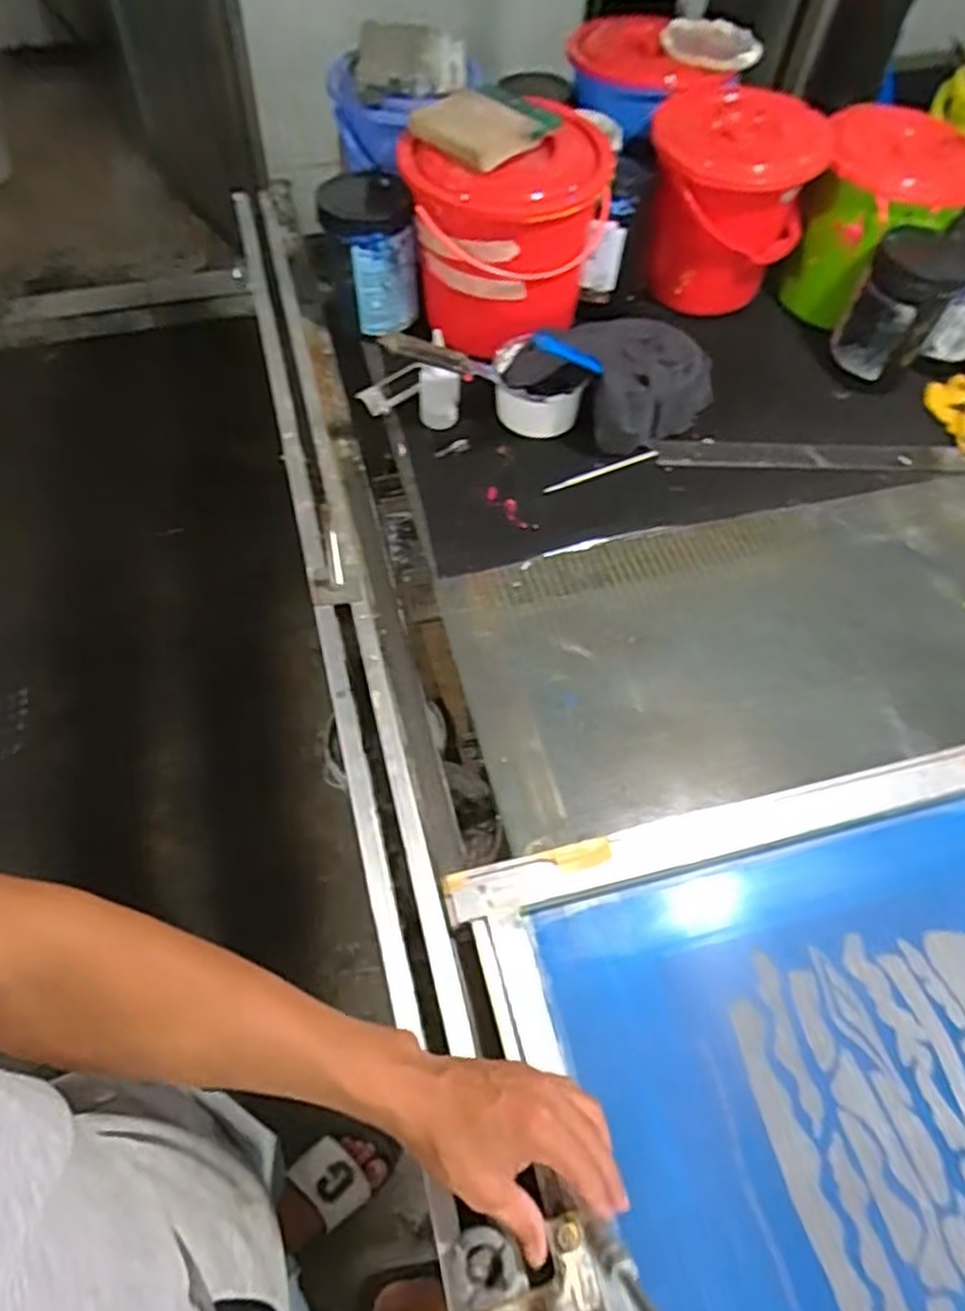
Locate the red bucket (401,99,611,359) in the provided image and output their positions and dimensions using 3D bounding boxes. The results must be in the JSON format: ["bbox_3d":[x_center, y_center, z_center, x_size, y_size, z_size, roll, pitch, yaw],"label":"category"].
[{"bbox_3d":[0.023,-0.483,0.877,0.222,0.205,0.183,10,56,2],"label":"red bucket"}]

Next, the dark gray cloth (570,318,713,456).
[{"bbox_3d":[0.173,-0.321,0.907,0.156,0.102,0.149,-26,62,-20],"label":"dark gray cloth"}]

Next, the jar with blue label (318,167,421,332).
[{"bbox_3d":[-0.138,-0.483,0.940,0.109,0.142,0.125,-7,58,-9],"label":"jar with blue label"}]

